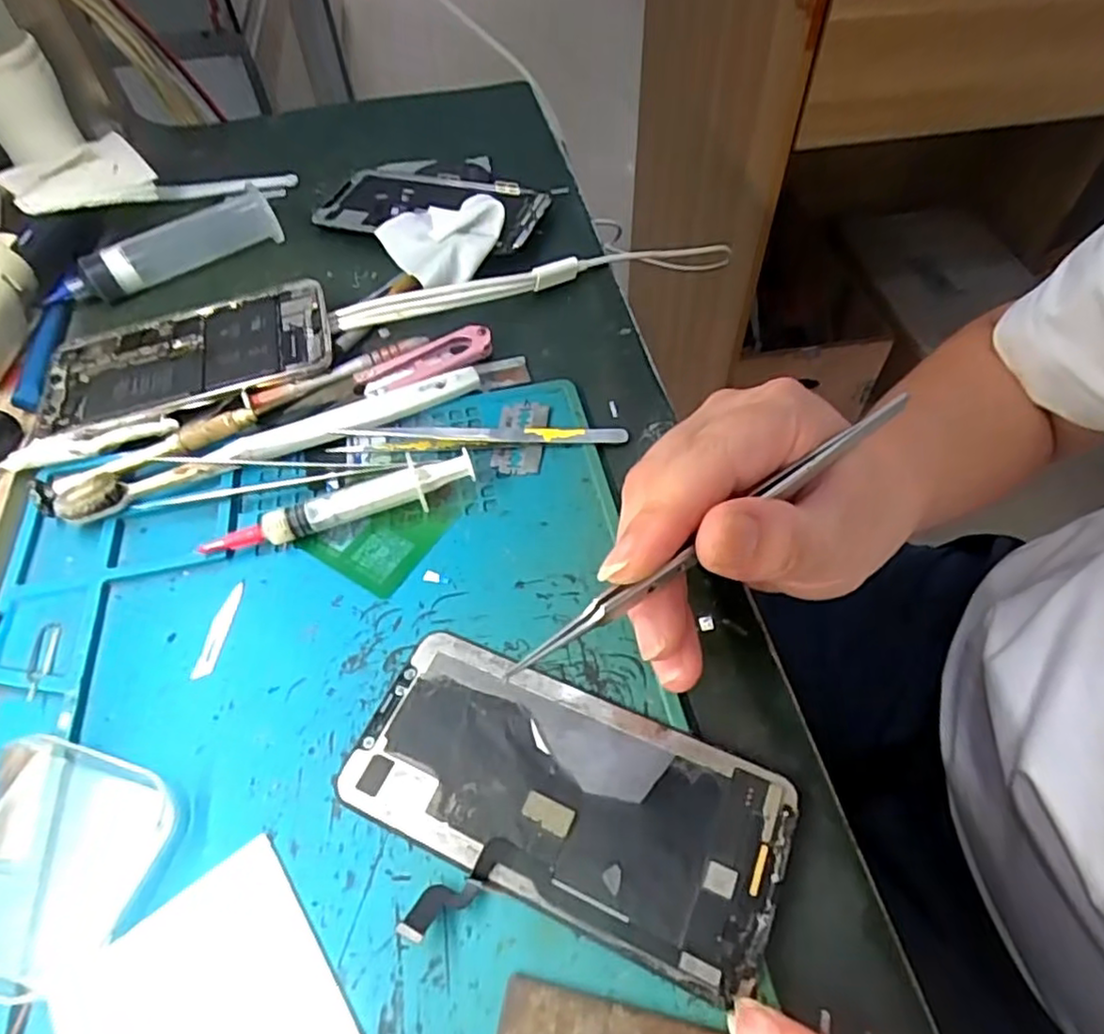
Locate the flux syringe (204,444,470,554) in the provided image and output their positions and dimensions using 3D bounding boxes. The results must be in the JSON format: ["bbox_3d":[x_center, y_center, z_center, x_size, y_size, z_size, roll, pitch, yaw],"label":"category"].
[{"bbox_3d":[-0.087,-0.005,0.278,0.110,0.015,0.018,-16,55,-8],"label":"flux syringe"}]

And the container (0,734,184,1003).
[{"bbox_3d":[-0.159,0.104,0.205,0.067,0.017,0.064,12,56,11],"label":"container"}]

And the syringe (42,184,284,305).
[{"bbox_3d":[-0.223,-0.153,0.383,0.126,0.027,0.023,-29,58,-17],"label":"syringe"}]

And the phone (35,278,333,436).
[{"bbox_3d":[-0.183,-0.081,0.335,0.141,0.011,0.070,-15,55,-8],"label":"phone"}]

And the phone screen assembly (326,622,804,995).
[{"bbox_3d":[0.000,0.092,0.211,0.139,0.004,0.076,18,58,16],"label":"phone screen assembly"}]

